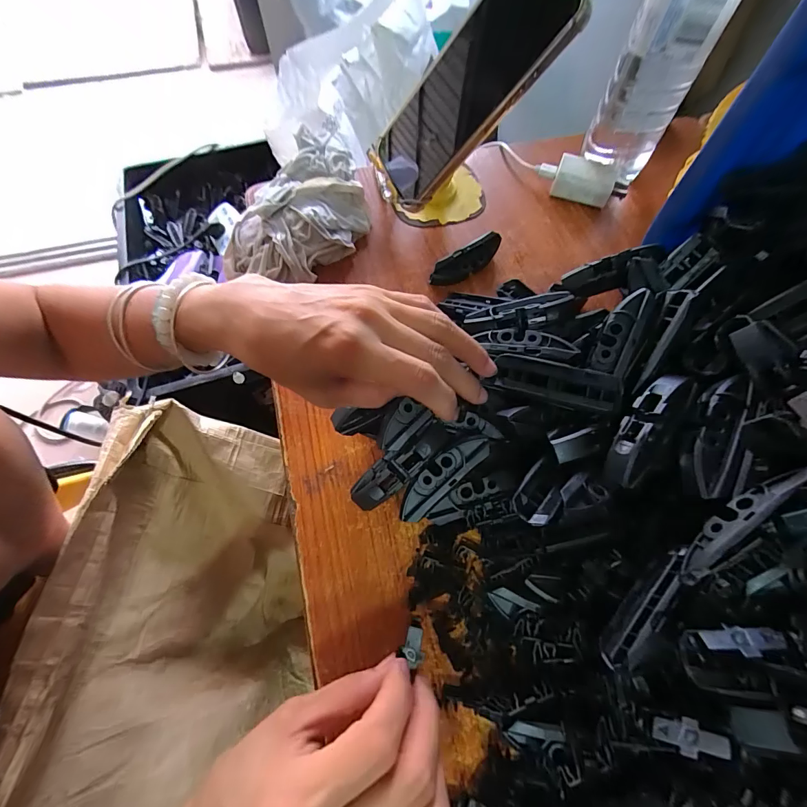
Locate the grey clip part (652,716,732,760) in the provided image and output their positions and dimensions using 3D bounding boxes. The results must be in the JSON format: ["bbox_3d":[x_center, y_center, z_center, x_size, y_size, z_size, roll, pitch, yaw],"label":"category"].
[{"bbox_3d":[0.114,0.134,0.157,0.007,0.026,0.011,27,57,-36],"label":"grey clip part"}]

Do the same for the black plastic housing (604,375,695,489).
[{"bbox_3d":[0.133,0.012,0.211,0.023,0.009,0.070,35,82,15],"label":"black plastic housing"}]

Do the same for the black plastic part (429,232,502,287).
[{"bbox_3d":[0.054,-0.120,0.334,0.074,0.022,0.019,-31,68,-14],"label":"black plastic part"}]

